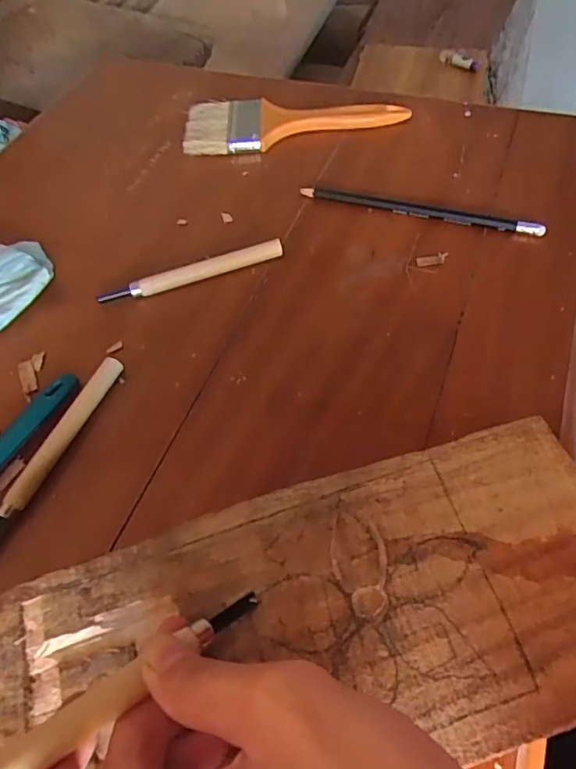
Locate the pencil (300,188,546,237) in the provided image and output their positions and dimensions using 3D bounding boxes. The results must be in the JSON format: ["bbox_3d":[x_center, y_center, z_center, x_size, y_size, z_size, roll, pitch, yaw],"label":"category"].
[{"bbox_3d":[0.092,-0.125,0.380,0.172,0.008,0.010,16,59,15],"label":"pencil"}]

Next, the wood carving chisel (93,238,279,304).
[{"bbox_3d":[-0.066,-0.077,0.366,0.128,0.012,0.010,-18,56,-7],"label":"wood carving chisel"}]

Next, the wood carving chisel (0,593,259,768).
[{"bbox_3d":[-0.059,0.099,0.164,0.127,0.009,0.012,-21,52,-41],"label":"wood carving chisel"}]

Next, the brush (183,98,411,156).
[{"bbox_3d":[0.005,-0.224,0.451,0.186,0.015,0.064,-1,56,5],"label":"brush"}]

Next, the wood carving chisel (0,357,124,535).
[{"bbox_3d":[-0.131,0.036,0.297,0.011,0.013,0.126,17,59,16],"label":"wood carving chisel"}]

